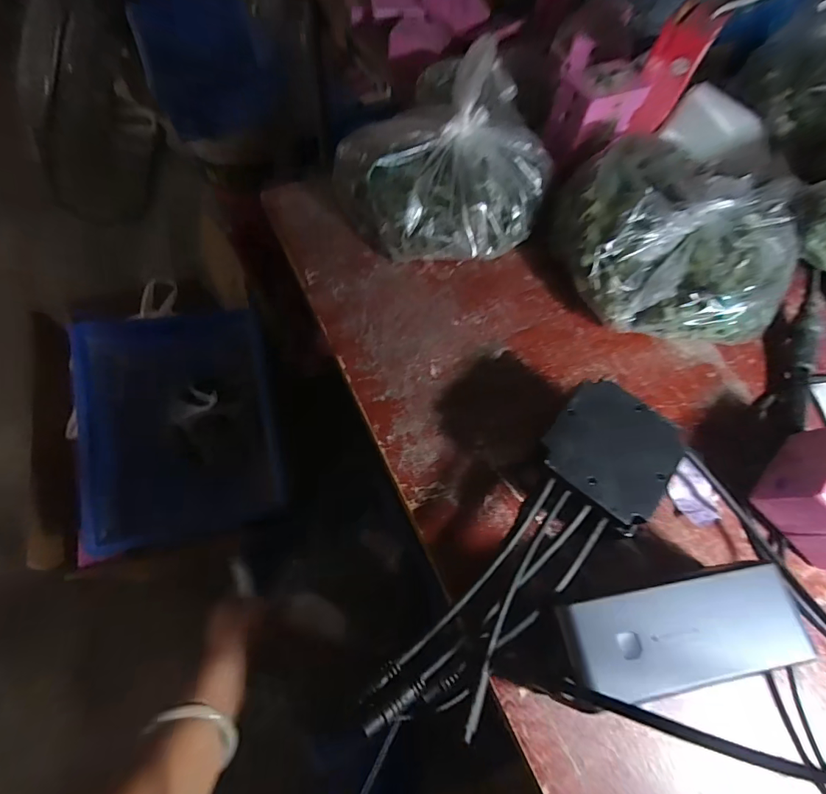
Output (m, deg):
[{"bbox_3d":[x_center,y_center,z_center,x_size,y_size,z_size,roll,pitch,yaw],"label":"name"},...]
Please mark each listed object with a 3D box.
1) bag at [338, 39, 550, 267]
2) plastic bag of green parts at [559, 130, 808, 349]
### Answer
[{"bbox_3d":[0.029,-0.183,0.365,0.171,0.093,0.116,-14,64,-10],"label":"bag"},{"bbox_3d":[0.226,-0.135,0.370,0.187,0.066,0.171,7,62,1],"label":"plastic bag of green parts"}]

